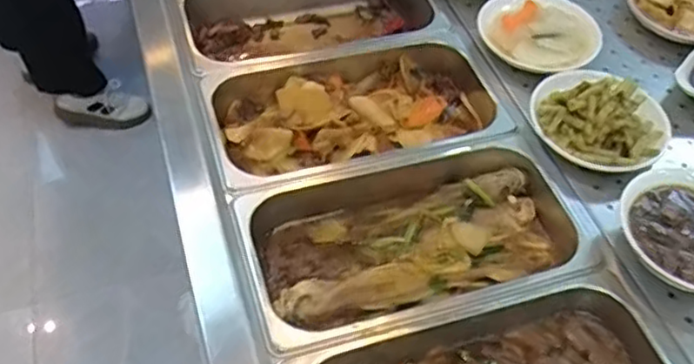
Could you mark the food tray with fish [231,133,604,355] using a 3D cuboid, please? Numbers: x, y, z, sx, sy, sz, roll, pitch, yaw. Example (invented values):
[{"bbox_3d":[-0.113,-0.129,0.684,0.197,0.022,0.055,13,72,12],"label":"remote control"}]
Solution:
[{"bbox_3d":[0.067,0.052,0.653,0.323,0.057,0.173,-14,54,-11],"label":"food tray with fish"}]

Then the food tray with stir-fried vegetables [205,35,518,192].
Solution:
[{"bbox_3d":[0.005,-0.080,0.759,0.307,0.066,0.190,-15,54,-11],"label":"food tray with stir-fried vegetables"}]

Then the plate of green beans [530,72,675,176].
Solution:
[{"bbox_3d":[0.268,-0.072,0.714,0.142,0.040,0.118,21,55,15],"label":"plate of green beans"}]

